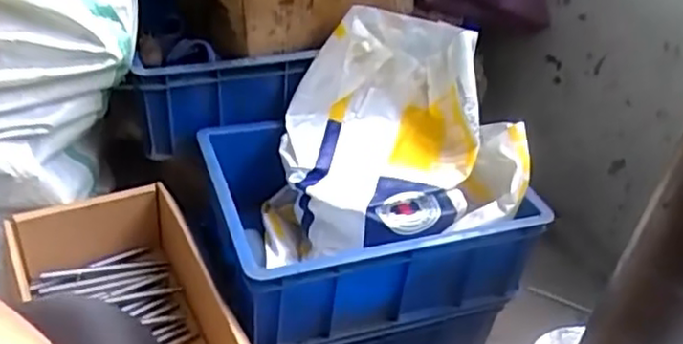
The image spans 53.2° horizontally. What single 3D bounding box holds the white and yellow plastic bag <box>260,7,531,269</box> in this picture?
[{"bbox_3d":[0.075,-0.031,0.916,0.324,0.242,0.305,9,37,2],"label":"white and yellow plastic bag"}]

